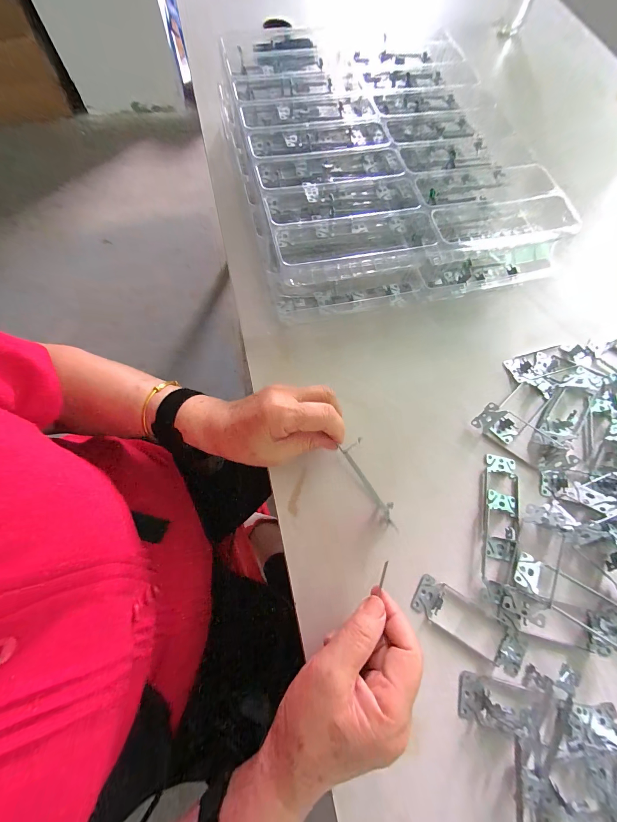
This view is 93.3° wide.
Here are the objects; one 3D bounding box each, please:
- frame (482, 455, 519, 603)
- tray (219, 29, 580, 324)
[{"bbox_3d":[0.200,0.116,0.296,0.037,0.019,0.143,14,72,2],"label":"frame"},{"bbox_3d":[0.082,-0.335,0.398,0.340,0.098,0.432,-13,72,-7],"label":"tray"}]

